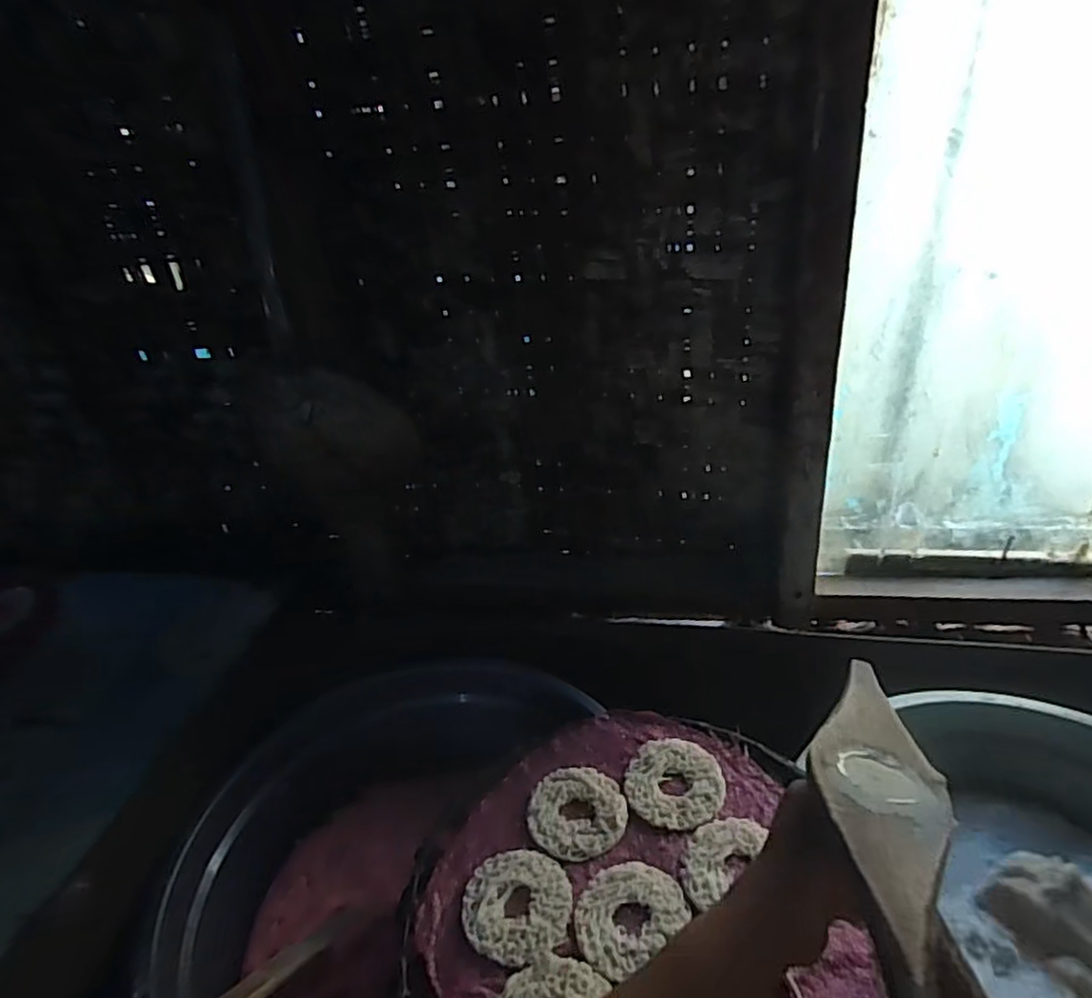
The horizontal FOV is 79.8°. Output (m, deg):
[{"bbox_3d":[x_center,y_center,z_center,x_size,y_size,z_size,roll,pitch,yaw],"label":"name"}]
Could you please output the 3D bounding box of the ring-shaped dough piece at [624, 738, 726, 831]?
[{"bbox_3d":[0.110,0.240,0.557,0.080,0.006,0.080,2,31,13],"label":"ring-shaped dough piece"}]

